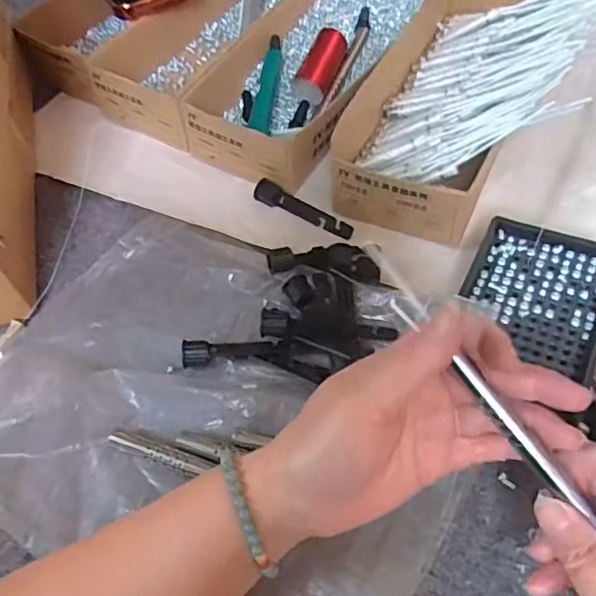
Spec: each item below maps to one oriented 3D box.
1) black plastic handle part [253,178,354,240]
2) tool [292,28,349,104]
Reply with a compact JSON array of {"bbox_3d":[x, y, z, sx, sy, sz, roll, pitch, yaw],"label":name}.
[{"bbox_3d":[0.006,-0.070,0.434,0.084,0.015,0.017,25,60,19],"label":"black plastic handle part"},{"bbox_3d":[0.021,-0.200,0.479,0.027,0.020,0.067,21,76,20],"label":"tool"}]

